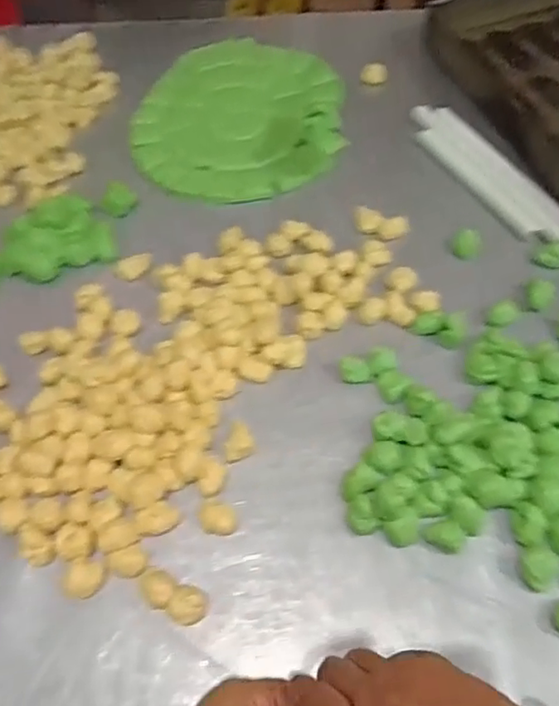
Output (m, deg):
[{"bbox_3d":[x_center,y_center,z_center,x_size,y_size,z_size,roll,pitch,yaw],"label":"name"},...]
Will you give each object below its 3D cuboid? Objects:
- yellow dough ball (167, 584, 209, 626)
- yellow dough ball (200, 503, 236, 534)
[{"bbox_3d":[-0.074,0.209,0.492,0.029,0.020,0.031,-2,58,3],"label":"yellow dough ball"},{"bbox_3d":[-0.055,0.147,0.527,0.031,0.016,0.025,-1,58,3],"label":"yellow dough ball"}]

